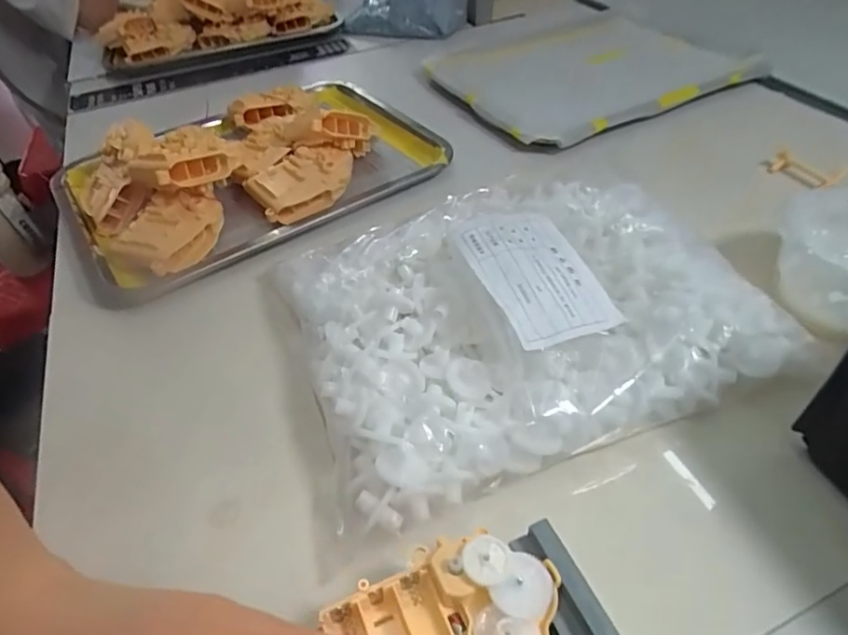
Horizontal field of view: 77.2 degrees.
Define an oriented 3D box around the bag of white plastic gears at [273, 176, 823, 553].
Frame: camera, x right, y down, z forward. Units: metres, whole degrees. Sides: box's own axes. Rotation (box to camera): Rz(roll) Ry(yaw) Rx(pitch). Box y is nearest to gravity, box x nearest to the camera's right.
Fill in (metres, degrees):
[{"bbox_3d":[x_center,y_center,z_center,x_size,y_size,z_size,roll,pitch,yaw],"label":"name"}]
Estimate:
[{"bbox_3d":[0.055,-0.013,0.361,0.290,0.078,0.223,-19,47,-14],"label":"bag of white plastic gears"}]

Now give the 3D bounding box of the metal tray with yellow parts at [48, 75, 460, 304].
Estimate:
[{"bbox_3d":[-0.174,-0.169,0.534,0.357,0.076,0.261,-28,50,-21],"label":"metal tray with yellow parts"}]

